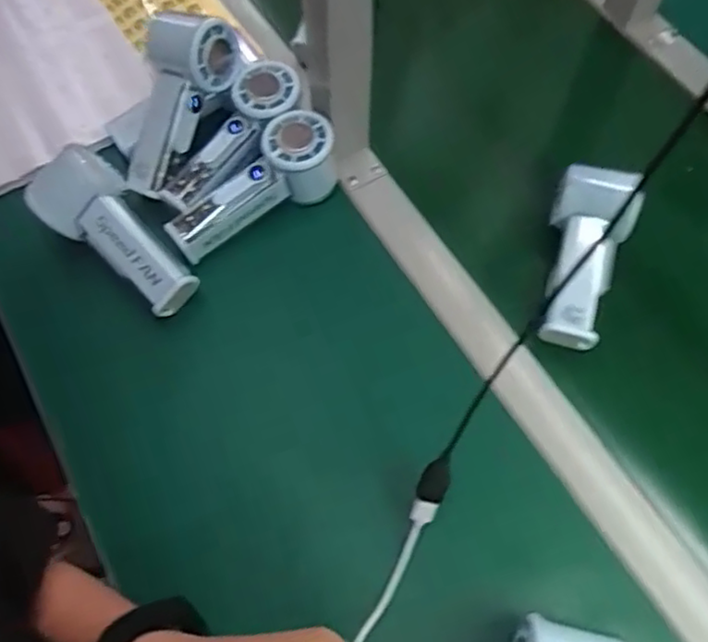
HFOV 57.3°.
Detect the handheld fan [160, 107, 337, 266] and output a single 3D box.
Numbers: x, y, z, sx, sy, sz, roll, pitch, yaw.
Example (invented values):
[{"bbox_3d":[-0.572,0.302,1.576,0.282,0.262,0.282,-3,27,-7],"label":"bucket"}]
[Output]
[{"bbox_3d":[-0.083,-0.110,0.531,0.149,0.059,0.056,-28,67,-14],"label":"handheld fan"}]

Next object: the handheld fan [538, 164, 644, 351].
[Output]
[{"bbox_3d":[0.181,-0.053,0.504,0.066,0.047,0.139,16,64,8],"label":"handheld fan"}]

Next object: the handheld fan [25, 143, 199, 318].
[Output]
[{"bbox_3d":[-0.190,-0.065,0.507,0.068,0.058,0.144,-36,68,-17],"label":"handheld fan"}]

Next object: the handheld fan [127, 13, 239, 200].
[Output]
[{"bbox_3d":[-0.153,-0.180,0.545,0.069,0.066,0.151,25,98,12],"label":"handheld fan"}]

